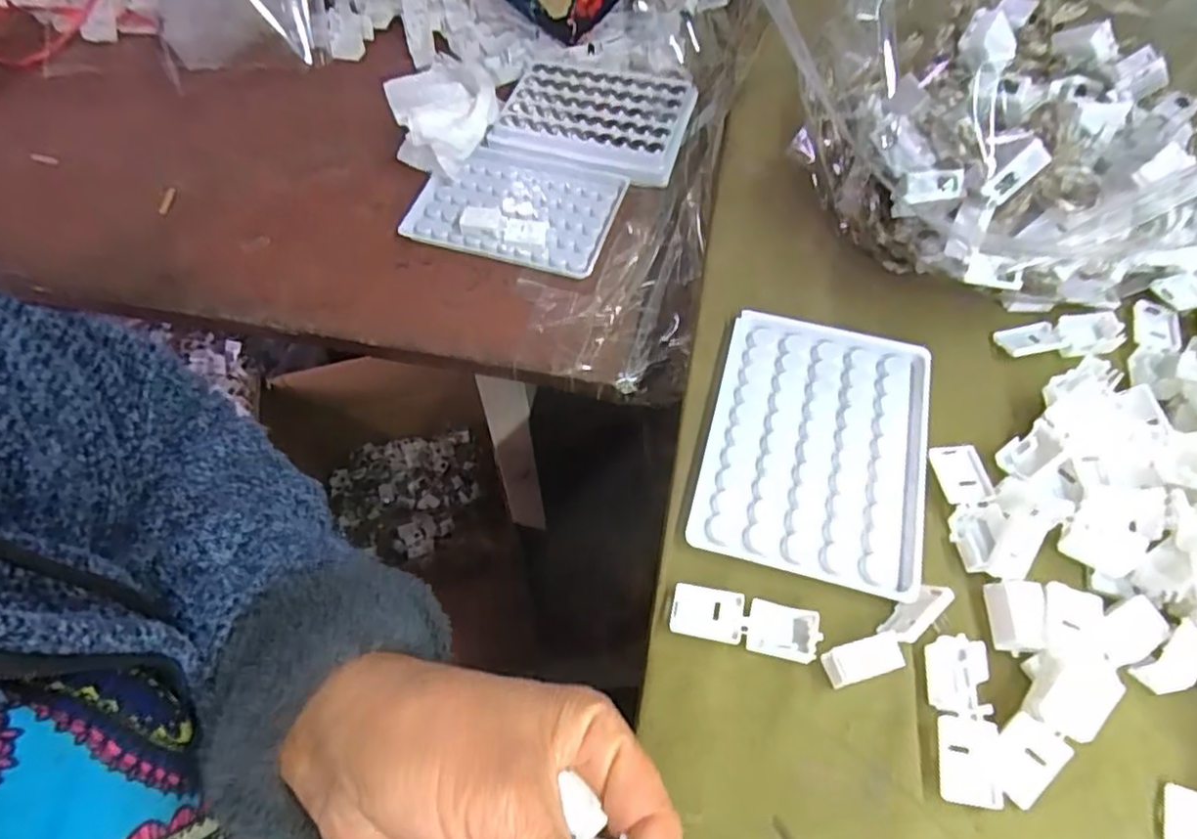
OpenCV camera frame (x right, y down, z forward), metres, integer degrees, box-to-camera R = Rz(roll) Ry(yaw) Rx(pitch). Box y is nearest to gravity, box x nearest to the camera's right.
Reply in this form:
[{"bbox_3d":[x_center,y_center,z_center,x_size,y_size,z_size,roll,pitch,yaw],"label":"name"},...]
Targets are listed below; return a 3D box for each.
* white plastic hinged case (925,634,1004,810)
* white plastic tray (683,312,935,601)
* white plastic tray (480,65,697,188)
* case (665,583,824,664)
[{"bbox_3d":[0.132,0.109,0.248,0.020,0.013,0.055,6,60,4],"label":"white plastic hinged case"},{"bbox_3d":[0.098,0.008,0.305,0.093,0.008,0.128,14,61,9],"label":"white plastic tray"},{"bbox_3d":[-0.003,-0.208,0.472,0.123,0.028,0.091,16,61,10],"label":"white plastic tray"},{"bbox_3d":[0.056,0.078,0.265,0.055,0.006,0.019,12,60,8],"label":"case"}]

